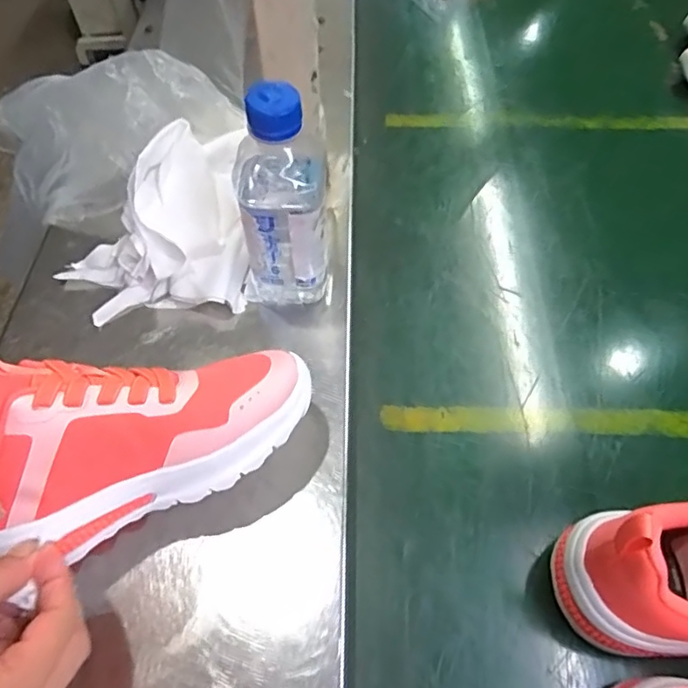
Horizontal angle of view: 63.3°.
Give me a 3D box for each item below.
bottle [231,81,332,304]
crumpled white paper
[{"bbox_3d":[-0.043,-0.080,0.380,0.048,0.177,0.046,-33,62,-21],"label":"bottle"},{"bbox_3d":[-0.150,-0.103,0.441,0.154,0.078,0.149,-2,56,-3],"label":"crumpled white paper"}]

